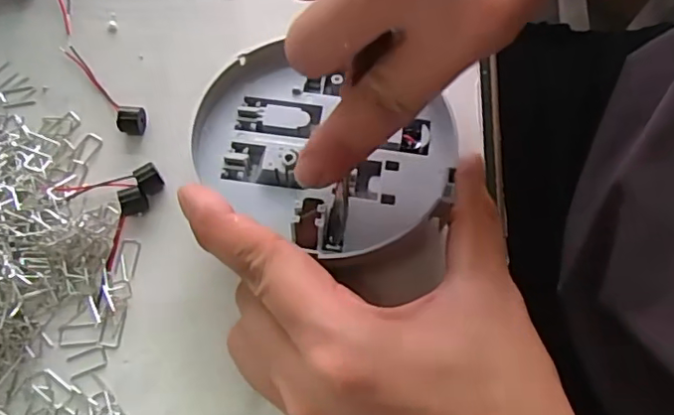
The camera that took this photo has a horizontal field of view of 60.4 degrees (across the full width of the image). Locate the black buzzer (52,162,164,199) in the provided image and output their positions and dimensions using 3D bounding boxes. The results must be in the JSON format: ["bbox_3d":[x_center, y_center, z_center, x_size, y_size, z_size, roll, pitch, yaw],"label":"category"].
[{"bbox_3d":[-0.098,-0.009,0.251,0.045,0.008,0.012,-13,75,-5],"label":"black buzzer"}]

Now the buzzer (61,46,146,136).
[{"bbox_3d":[-0.106,-0.056,0.265,0.013,0.010,0.057,-38,78,-11],"label":"buzzer"}]

